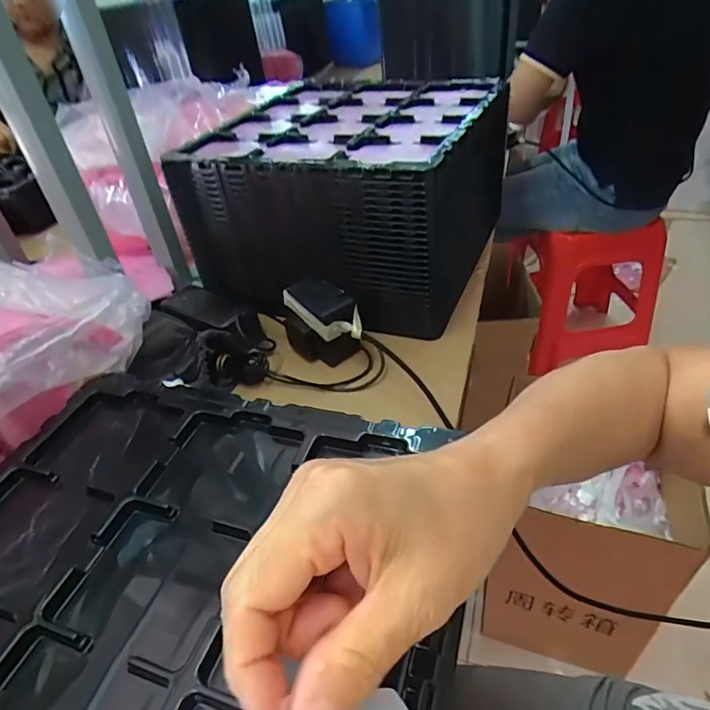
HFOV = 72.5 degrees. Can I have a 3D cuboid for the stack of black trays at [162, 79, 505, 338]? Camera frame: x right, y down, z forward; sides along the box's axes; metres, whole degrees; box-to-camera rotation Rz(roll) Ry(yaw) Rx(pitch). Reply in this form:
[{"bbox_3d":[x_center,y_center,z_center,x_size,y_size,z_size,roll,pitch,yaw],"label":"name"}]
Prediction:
[{"bbox_3d":[-0.006,-0.232,0.659,0.346,0.172,0.345,10,41,22],"label":"stack of black trays"}]

